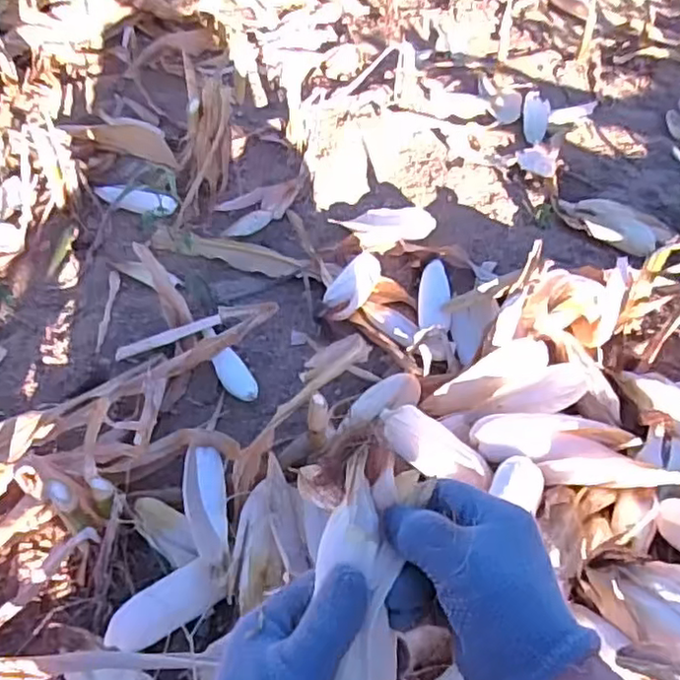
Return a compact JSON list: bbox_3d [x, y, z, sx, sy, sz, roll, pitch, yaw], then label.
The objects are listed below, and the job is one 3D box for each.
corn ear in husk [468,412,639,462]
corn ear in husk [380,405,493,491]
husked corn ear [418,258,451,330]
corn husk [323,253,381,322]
[{"bbox_3d":[0.283,0.134,0.848,0.216,0.047,0.066,5,44,2],"label":"corn ear in husk"},{"bbox_3d":[0.121,0.140,0.855,0.056,0.046,0.171,-33,54,-31],"label":"corn ear in husk"},{"bbox_3d":[0.168,-0.075,1.159,0.056,0.042,0.188,6,44,3],"label":"husked corn ear"},{"bbox_3d":[0.024,-0.095,1.170,0.057,0.058,0.215,16,31,13],"label":"corn husk"}]

